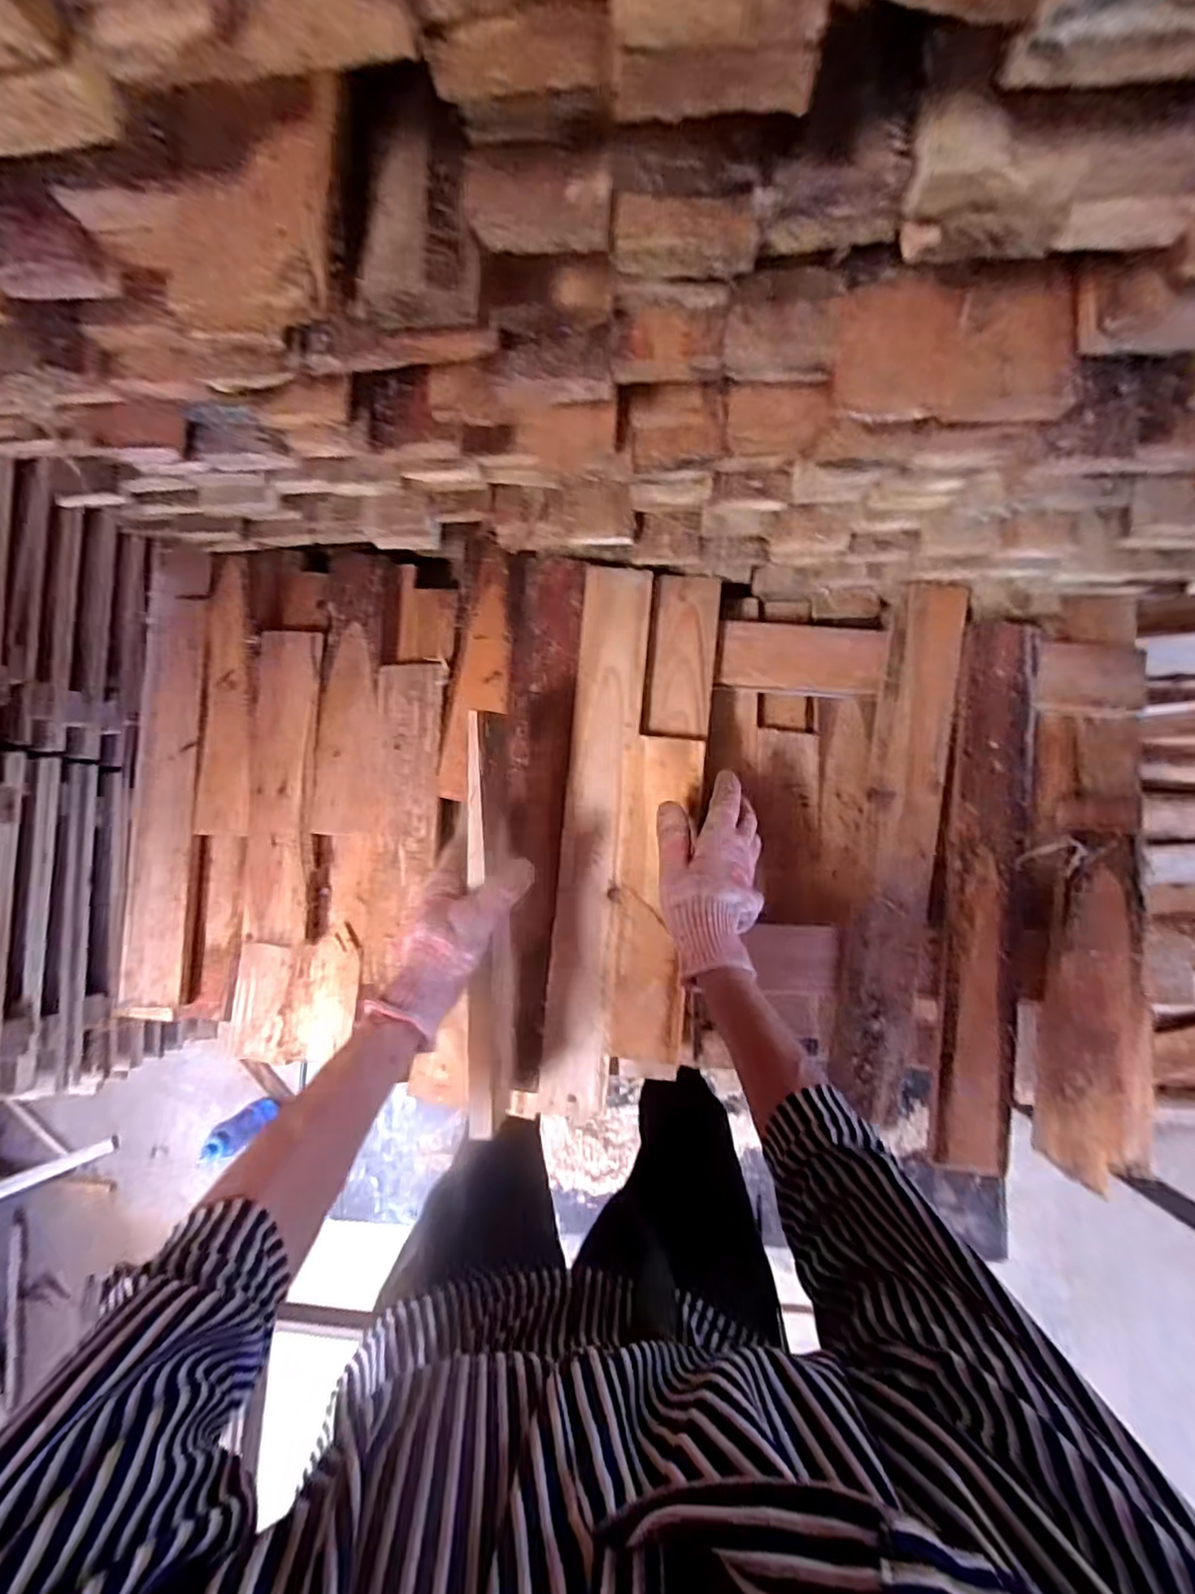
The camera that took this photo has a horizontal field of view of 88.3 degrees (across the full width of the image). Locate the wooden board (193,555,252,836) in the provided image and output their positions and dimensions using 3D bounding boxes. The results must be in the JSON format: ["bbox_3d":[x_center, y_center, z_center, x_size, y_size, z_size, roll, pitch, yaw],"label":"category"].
[{"bbox_3d":[-0.372,-0.102,0.622,0.056,0.011,0.278,0,85,5],"label":"wooden board"}]

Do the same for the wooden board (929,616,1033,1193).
[{"bbox_3d":[0.364,0.081,0.572,0.070,0.021,0.498,5,85,5],"label":"wooden board"}]

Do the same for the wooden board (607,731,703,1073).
[{"bbox_3d":[0.053,0.092,0.570,0.070,0.011,0.295,4,86,5],"label":"wooden board"}]

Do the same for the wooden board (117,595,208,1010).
[{"bbox_3d":[-0.435,0.001,0.619,0.063,0.015,0.406,1,85,5],"label":"wooden board"}]

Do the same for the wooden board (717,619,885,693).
[{"bbox_3d":[0.203,-0.137,0.611,0.155,0.010,0.063,5,103,6],"label":"wooden board"}]

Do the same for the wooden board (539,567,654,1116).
[{"bbox_3d":[-0.002,0.034,0.581,0.062,0.009,0.504,5,85,5],"label":"wooden board"}]

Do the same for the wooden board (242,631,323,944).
[{"bbox_3d":[-0.315,-0.013,0.615,0.065,0.015,0.307,1,85,5],"label":"wooden board"}]

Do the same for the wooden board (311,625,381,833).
[{"bbox_3d":[-0.245,-0.067,0.612,0.069,0.007,0.207,1,85,5],"label":"wooden board"}]

